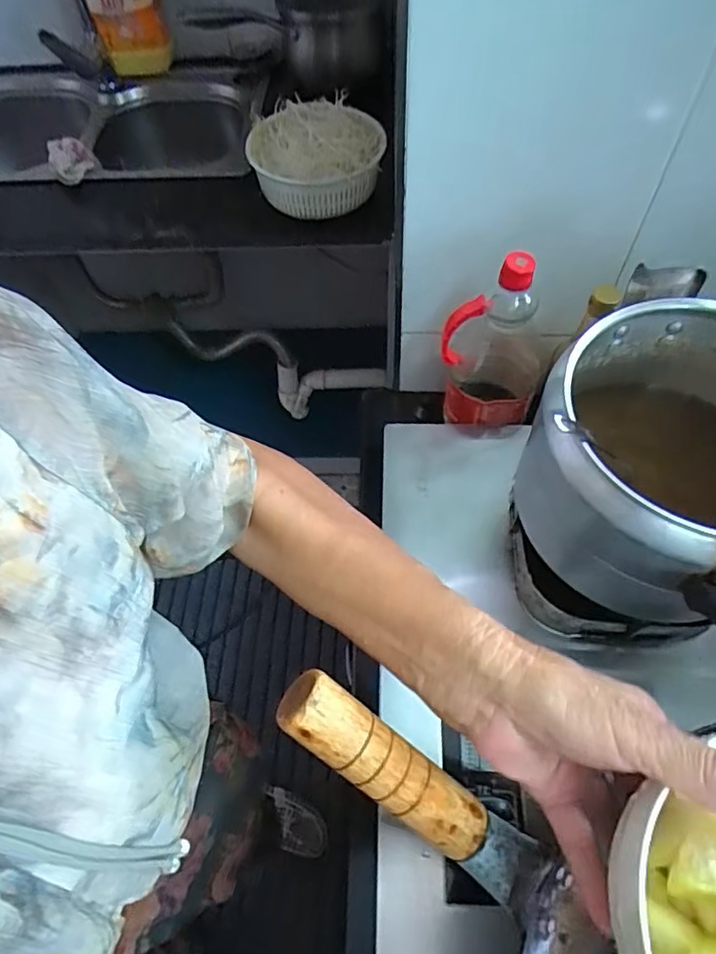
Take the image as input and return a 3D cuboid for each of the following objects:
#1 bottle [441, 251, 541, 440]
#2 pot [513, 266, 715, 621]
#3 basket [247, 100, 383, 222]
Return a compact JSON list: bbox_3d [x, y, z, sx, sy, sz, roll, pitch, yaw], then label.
[{"bbox_3d":[0.164,-0.159,0.681,0.112,0.238,0.115,17,62,12],"label":"bottle"},{"bbox_3d":[0.273,-0.013,0.484,0.220,0.186,0.250,29,65,19],"label":"pot"},{"bbox_3d":[-0.063,-0.515,0.914,0.204,0.081,0.223,-1,59,2],"label":"basket"}]

